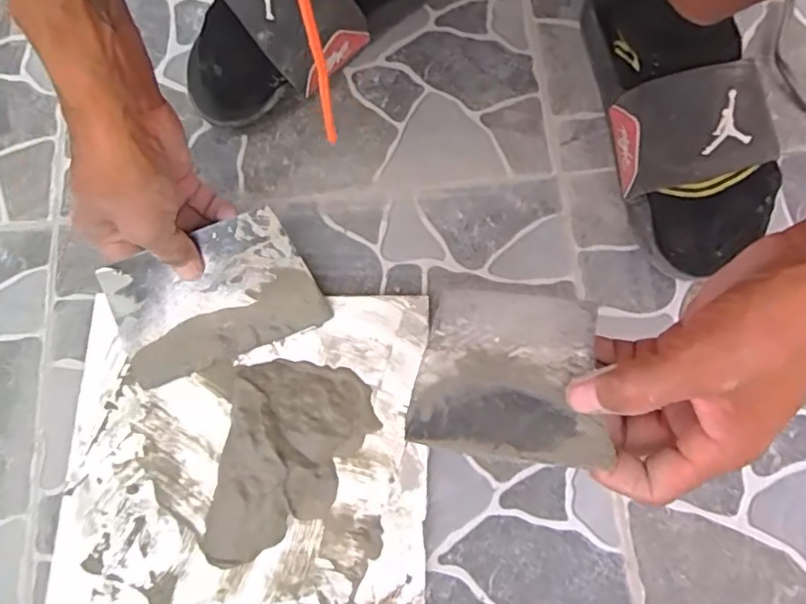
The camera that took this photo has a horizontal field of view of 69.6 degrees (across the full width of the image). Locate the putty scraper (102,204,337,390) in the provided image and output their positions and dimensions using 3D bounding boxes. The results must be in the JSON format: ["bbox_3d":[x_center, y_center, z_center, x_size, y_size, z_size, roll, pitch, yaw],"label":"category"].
[{"bbox_3d":[-0.136,-0.001,0.406,0.142,0.008,0.090,-22,109,-7],"label":"putty scraper"}]

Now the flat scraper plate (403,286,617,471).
[{"bbox_3d":[0.053,0.034,0.284,0.093,0.006,0.083,8,73,26],"label":"flat scraper plate"}]

